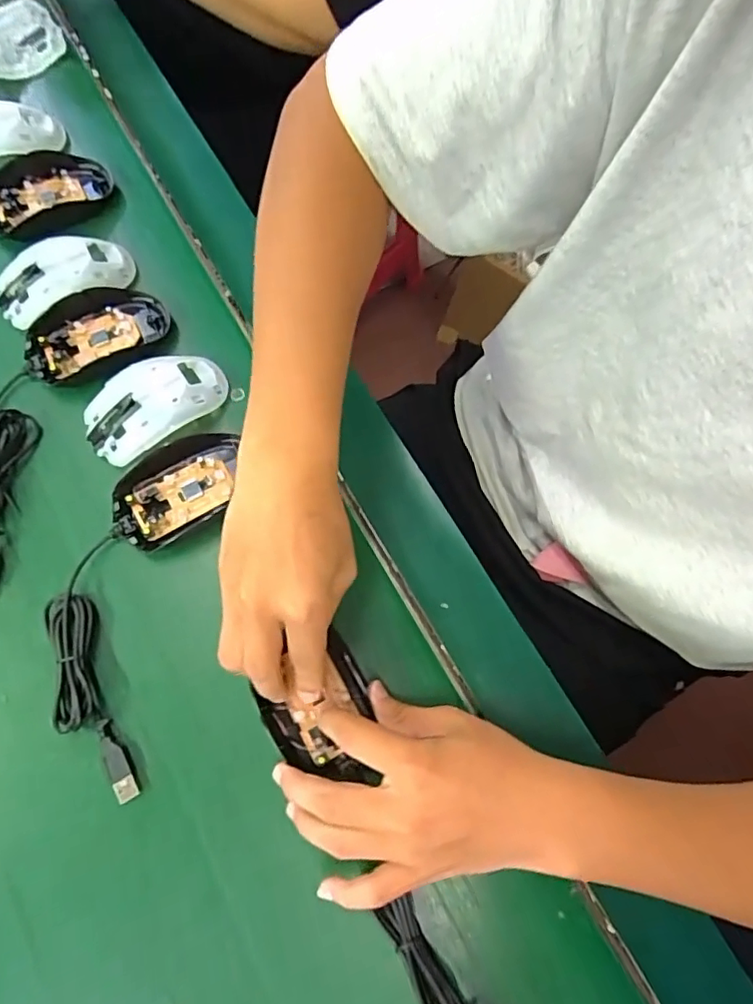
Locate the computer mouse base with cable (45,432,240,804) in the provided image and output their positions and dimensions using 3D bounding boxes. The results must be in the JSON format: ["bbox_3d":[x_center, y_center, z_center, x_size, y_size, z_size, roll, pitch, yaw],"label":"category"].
[{"bbox_3d":[-0.160,0.055,0.358,0.090,0.019,0.228,11,77,9],"label":"computer mouse base with cable"}]

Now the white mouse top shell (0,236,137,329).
[{"bbox_3d":[-0.241,-0.174,0.425,0.101,0.027,0.053,-28,74,-2],"label":"white mouse top shell"}]

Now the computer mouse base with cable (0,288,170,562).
[{"bbox_3d":[-0.242,-0.060,0.394,0.085,0.022,0.241,24,79,12],"label":"computer mouse base with cable"}]

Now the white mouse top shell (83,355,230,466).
[{"bbox_3d":[-0.158,-0.072,0.394,0.101,0.023,0.058,-40,75,-5],"label":"white mouse top shell"}]

